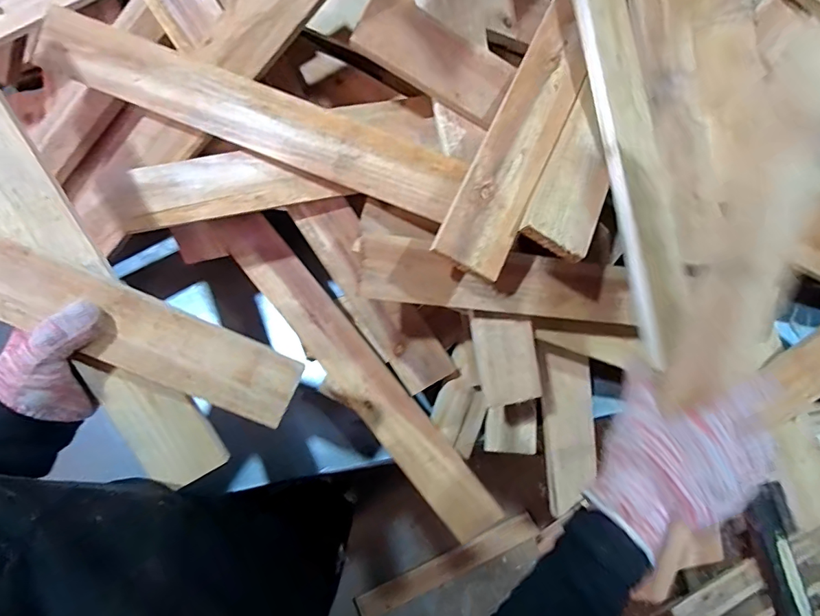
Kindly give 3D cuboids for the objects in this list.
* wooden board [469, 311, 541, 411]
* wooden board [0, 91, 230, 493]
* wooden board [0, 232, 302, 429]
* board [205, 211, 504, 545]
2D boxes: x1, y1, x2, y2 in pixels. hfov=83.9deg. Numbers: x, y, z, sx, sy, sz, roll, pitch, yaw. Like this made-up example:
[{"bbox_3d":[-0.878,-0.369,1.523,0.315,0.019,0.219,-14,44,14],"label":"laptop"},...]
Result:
[{"bbox_3d":[0.100,0.053,0.471,0.063,0.011,0.094,-12,96,-14],"label":"wooden board"},{"bbox_3d":[-0.291,-0.066,0.347,0.068,0.014,0.480,-28,102,-7],"label":"wooden board"},{"bbox_3d":[-0.316,-0.029,0.331,0.483,0.019,0.061,26,77,-14],"label":"wooden board"},{"bbox_3d":[-0.072,0.071,0.544,0.071,0.017,0.474,-40,85,7],"label":"board"}]

